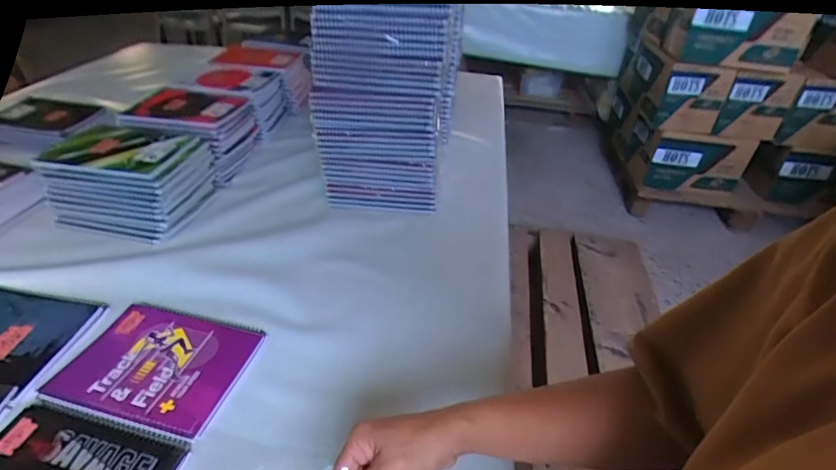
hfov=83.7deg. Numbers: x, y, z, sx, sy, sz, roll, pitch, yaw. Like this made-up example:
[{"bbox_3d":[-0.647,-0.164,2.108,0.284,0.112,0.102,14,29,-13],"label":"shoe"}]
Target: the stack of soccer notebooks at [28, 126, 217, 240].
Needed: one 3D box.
[{"bbox_3d":[-0.486,-0.093,0.790,0.211,0.111,0.173,6,36,2],"label":"stack of soccer notebooks"}]

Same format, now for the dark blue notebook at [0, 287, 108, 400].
[{"bbox_3d":[-0.520,0.114,0.580,0.206,0.008,0.147,9,36,6],"label":"dark blue notebook"}]

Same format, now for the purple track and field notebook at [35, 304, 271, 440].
[{"bbox_3d":[-0.308,0.147,0.561,0.202,0.007,0.163,11,36,8],"label":"purple track and field notebook"}]

